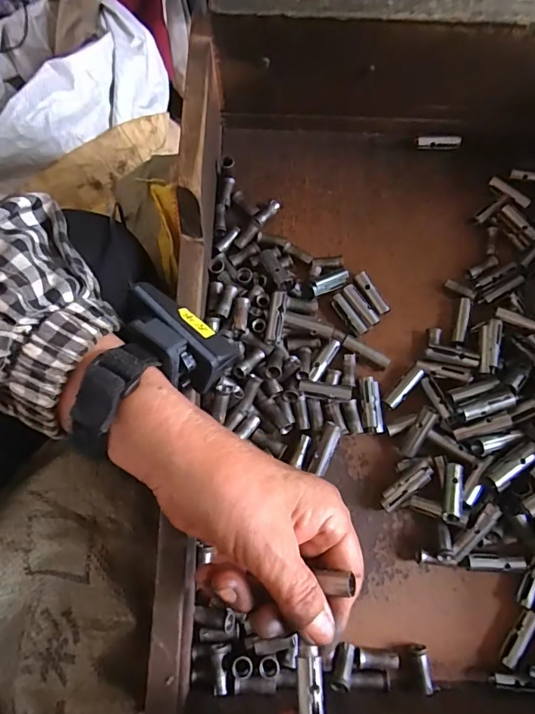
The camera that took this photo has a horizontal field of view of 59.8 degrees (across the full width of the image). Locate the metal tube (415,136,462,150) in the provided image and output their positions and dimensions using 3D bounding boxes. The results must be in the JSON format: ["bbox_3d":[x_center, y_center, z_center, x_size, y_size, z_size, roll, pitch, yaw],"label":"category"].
[{"bbox_3d":[0.148,-0.184,0.402,0.038,0.011,0.010,0,70,-1],"label":"metal tube"}]

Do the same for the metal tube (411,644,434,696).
[{"bbox_3d":[0.098,0.194,0.289,0.011,0.010,0.025,-15,71,-6],"label":"metal tube"}]

